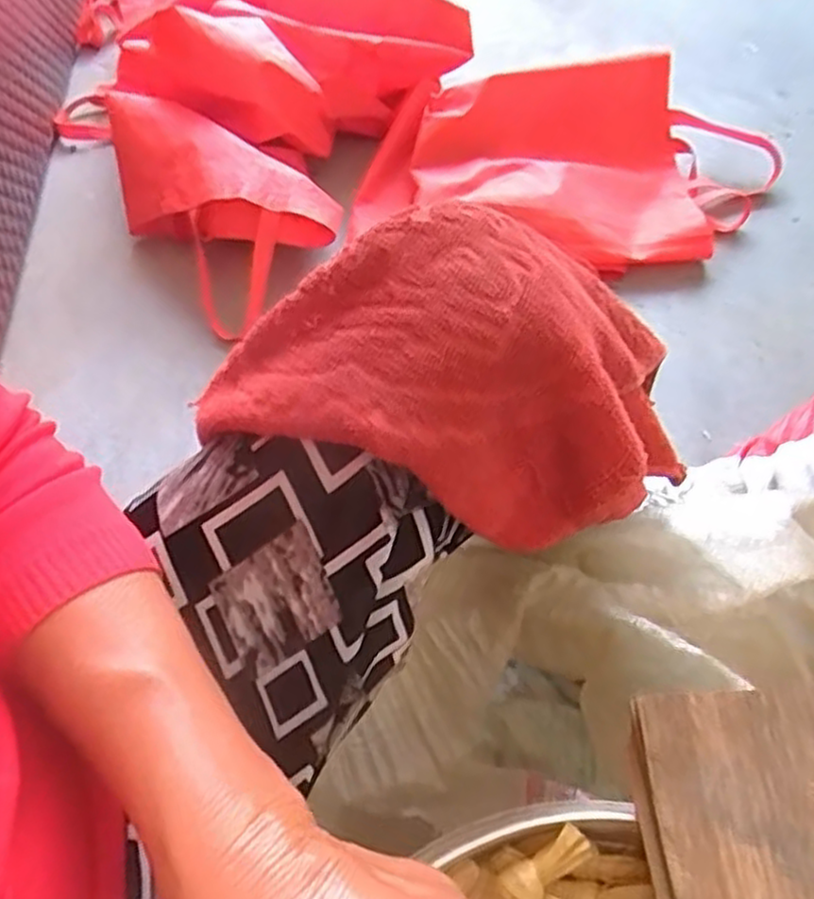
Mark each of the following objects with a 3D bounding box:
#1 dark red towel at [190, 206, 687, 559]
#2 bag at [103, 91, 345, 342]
[{"bbox_3d":[0.026,-0.040,0.380,0.223,0.135,0.160,20,59,15],"label":"dark red towel"},{"bbox_3d":[-0.269,-0.343,0.970,0.187,0.120,0.389,-36,62,-20],"label":"bag"}]

